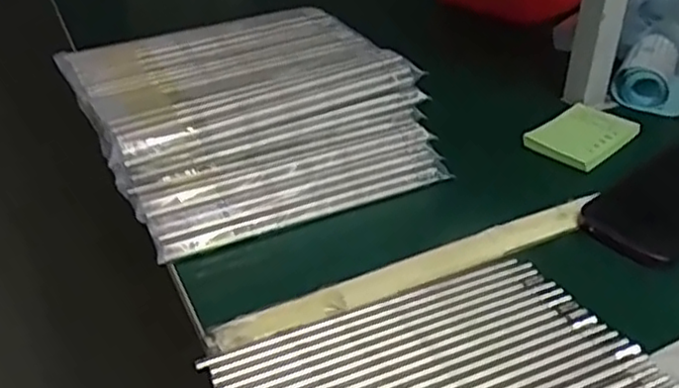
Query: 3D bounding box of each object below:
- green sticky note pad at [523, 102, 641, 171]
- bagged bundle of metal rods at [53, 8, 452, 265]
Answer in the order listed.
[{"bbox_3d":[0.228,-0.057,0.659,0.098,0.009,0.069,-27,42,-32],"label":"green sticky note pad"},{"bbox_3d":[-0.078,-0.068,0.609,0.262,0.103,0.199,-17,37,-21],"label":"bagged bundle of metal rods"}]

